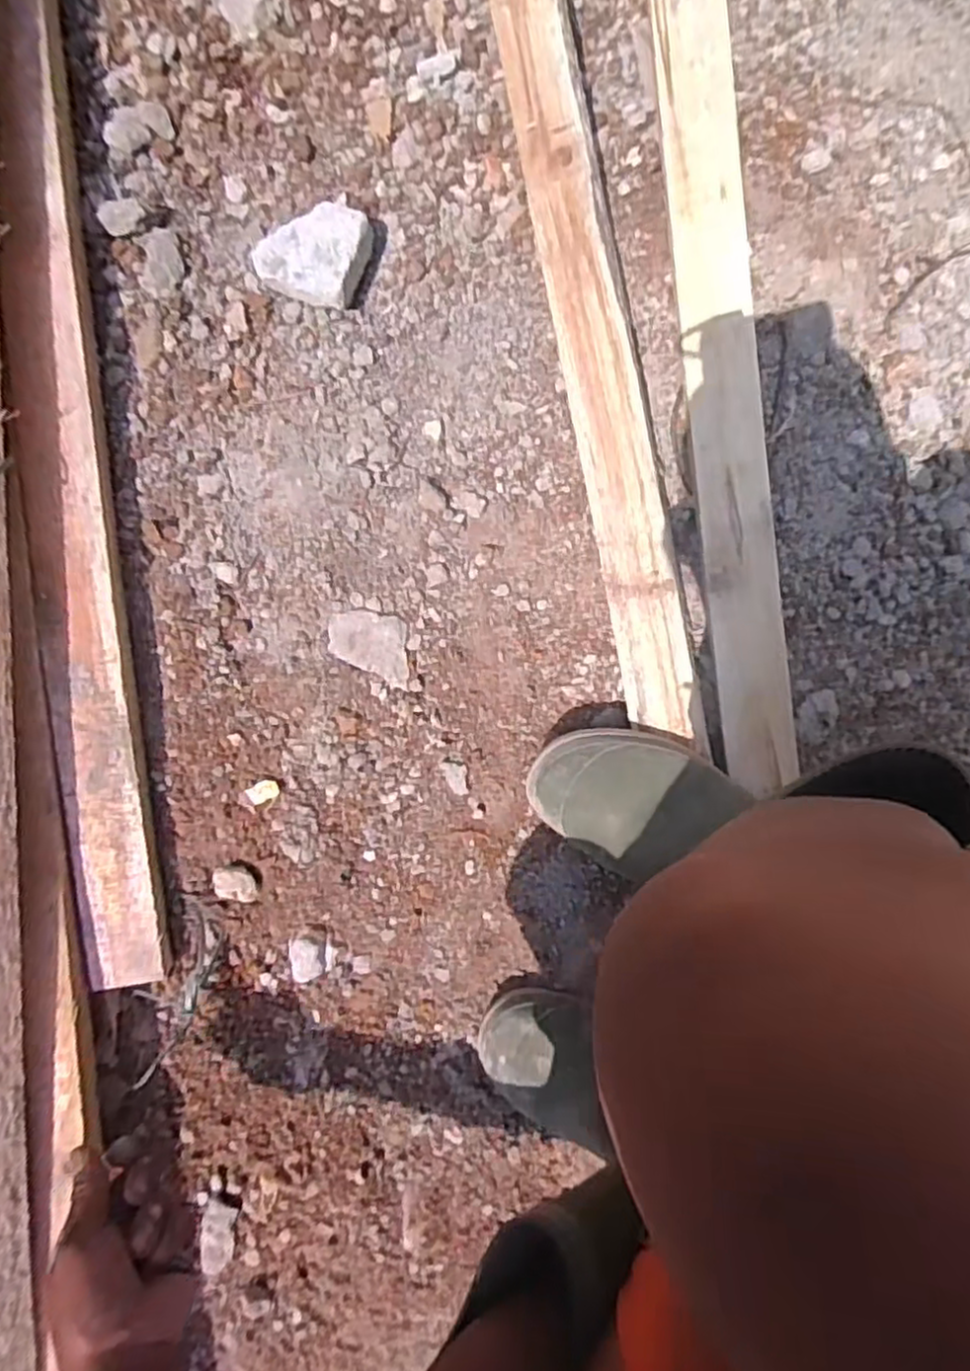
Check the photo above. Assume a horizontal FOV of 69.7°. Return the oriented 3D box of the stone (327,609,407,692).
[{"bbox_3d":[-0.100,-0.031,0.597,0.066,0.007,0.063,0,92,-3],"label":"stone"}]

